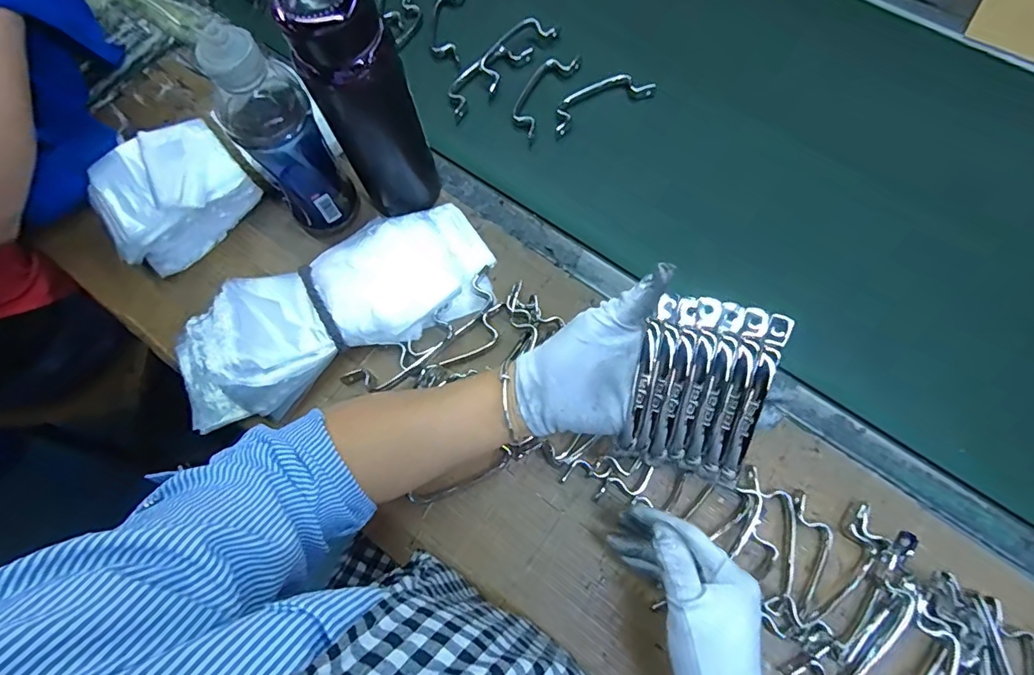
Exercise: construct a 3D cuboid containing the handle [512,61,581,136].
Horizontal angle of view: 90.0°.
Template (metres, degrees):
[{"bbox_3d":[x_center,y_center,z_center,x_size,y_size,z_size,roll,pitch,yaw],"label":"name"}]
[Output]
[{"bbox_3d":[0.026,-0.284,0.603,0.045,0.017,0.116,28,74,11],"label":"handle"}]

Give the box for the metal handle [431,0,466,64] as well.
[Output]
[{"bbox_3d":[-0.087,-0.394,0.644,0.043,0.012,0.118,4,71,3],"label":"metal handle"}]

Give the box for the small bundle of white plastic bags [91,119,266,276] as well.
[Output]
[{"bbox_3d":[-0.357,-0.149,0.532,0.142,0.078,0.099,-40,74,-11],"label":"small bundle of white plastic bags"}]

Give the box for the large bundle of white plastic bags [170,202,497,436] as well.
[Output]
[{"bbox_3d":[-0.176,-0.027,0.499,0.324,0.055,0.121,-30,72,-8],"label":"large bundle of white plastic bags"}]

